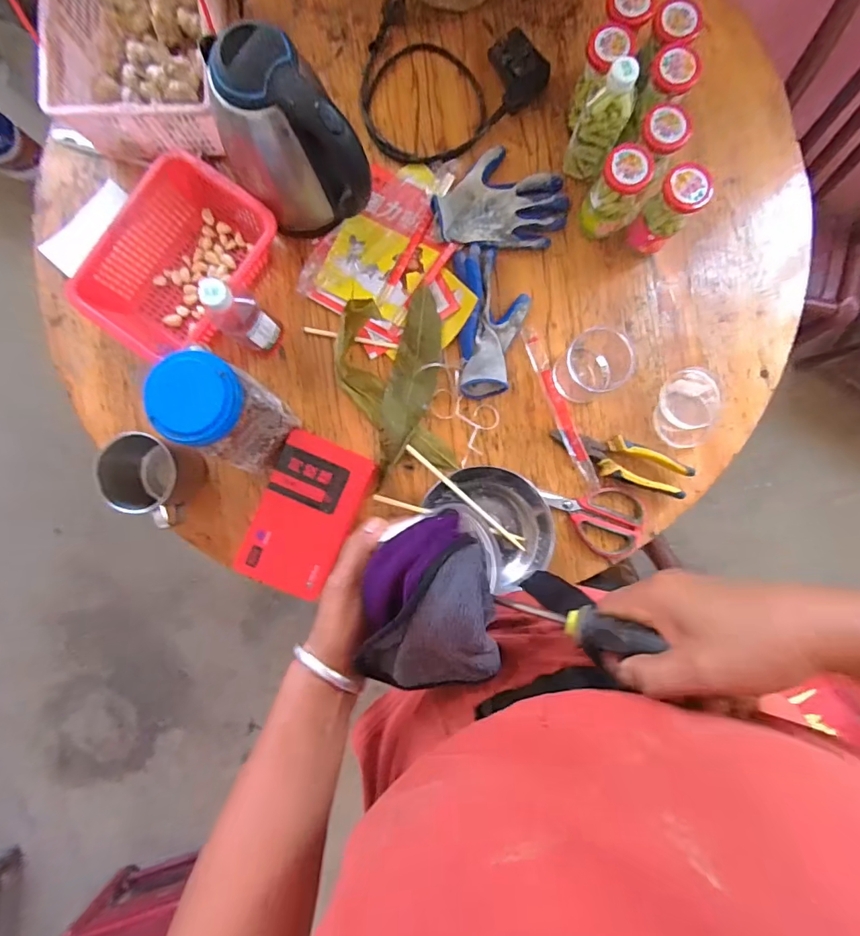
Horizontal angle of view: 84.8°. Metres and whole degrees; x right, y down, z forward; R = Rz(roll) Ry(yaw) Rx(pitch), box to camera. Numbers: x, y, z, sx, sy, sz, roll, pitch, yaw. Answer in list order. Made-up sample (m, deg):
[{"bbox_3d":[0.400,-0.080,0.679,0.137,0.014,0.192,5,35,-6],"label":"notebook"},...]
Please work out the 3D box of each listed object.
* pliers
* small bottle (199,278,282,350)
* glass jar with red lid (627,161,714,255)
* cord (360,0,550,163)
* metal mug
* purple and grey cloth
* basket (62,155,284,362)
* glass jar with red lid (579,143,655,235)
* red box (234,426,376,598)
[{"bbox_3d":[0.271,-0.012,0.673,0.199,0.033,0.060,17,88,2],"label":"pliers"},{"bbox_3d":[-0.243,-0.195,0.618,0.056,0.164,0.056,0,88,1],"label":"small bottle"},{"bbox_3d":[0.315,-0.342,0.629,0.056,0.132,0.059,0,88,1],"label":"glass jar with red lid"},{"bbox_3d":[0.025,-0.552,0.686,0.262,0.040,0.212,18,88,2],"label":"cord"},{"bbox_3d":[-0.376,0.014,0.650,0.091,0.108,0.105,20,88,2],"label":"metal mug"},{"bbox_3d":[-0.004,0.096,0.325,0.089,0.065,0.116,-10,88,-1],"label":"purple and grey cloth"},{"bbox_3d":[-0.349,-0.280,0.665,0.190,0.083,0.258,33,89,2],"label":"basket"},{"bbox_3d":[0.250,-0.366,0.634,0.068,0.127,0.075,39,89,2],"label":"glass jar with red lid"},{"bbox_3d":[-0.165,0.065,0.652,0.123,0.078,0.205,23,88,2],"label":"red box"}]

